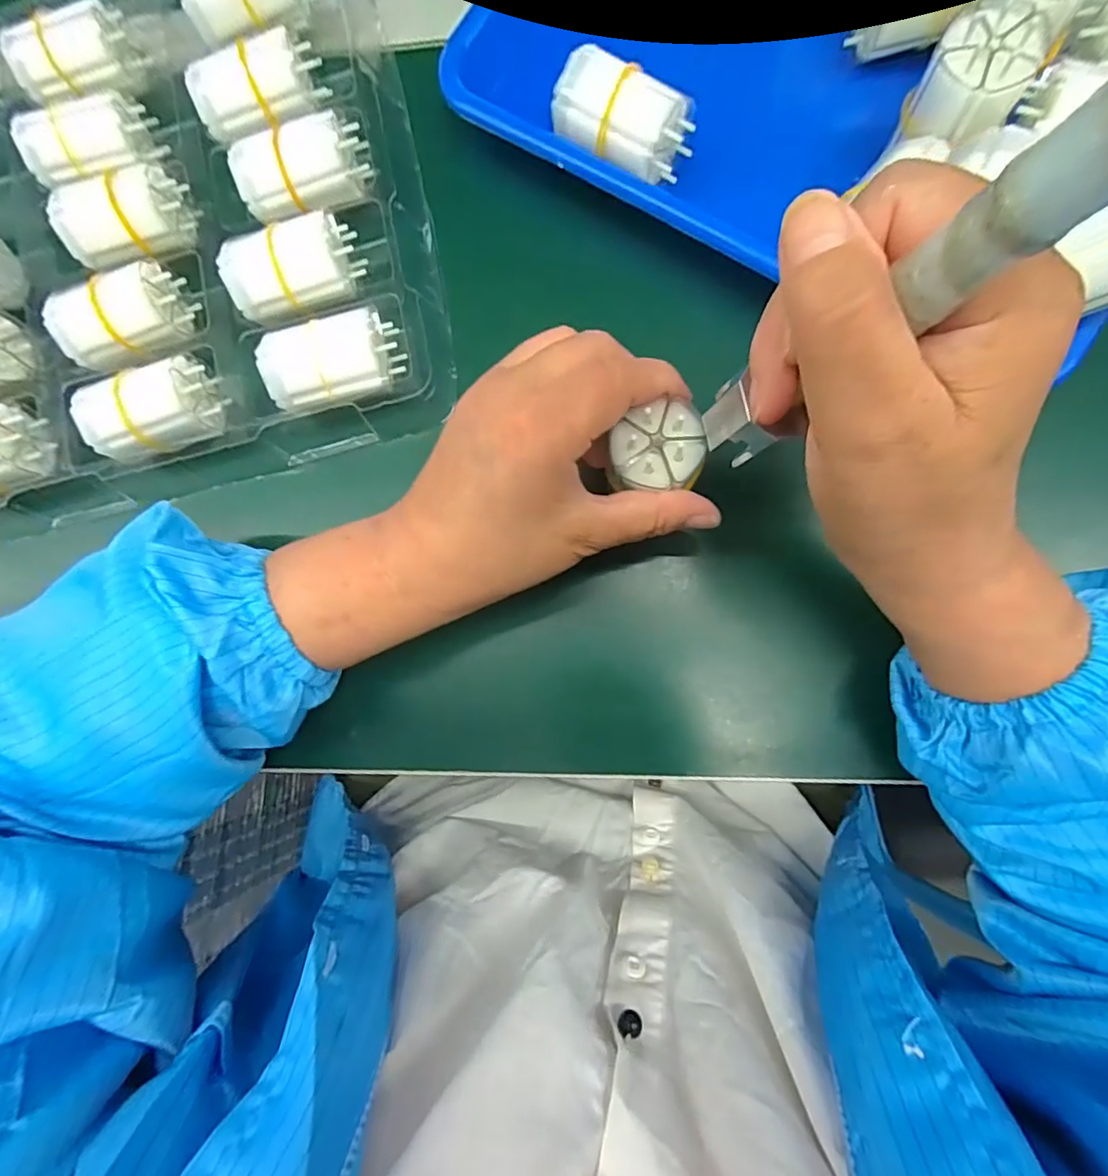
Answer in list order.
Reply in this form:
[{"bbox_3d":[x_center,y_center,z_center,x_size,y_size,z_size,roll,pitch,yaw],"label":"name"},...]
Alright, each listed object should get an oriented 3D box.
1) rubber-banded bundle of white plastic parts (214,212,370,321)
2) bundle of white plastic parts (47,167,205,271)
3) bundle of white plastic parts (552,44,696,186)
[{"bbox_3d":[-0.131,-0.162,0.278,0.063,0.021,0.040,-15,82,4],"label":"rubber-banded bundle of white plastic parts"},{"bbox_3d":[-0.222,-0.192,0.290,0.058,0.030,0.040,-4,83,5],"label":"bundle of white plastic parts"},{"bbox_3d":[0.031,-0.219,0.260,0.064,0.027,0.035,25,86,8],"label":"bundle of white plastic parts"}]

